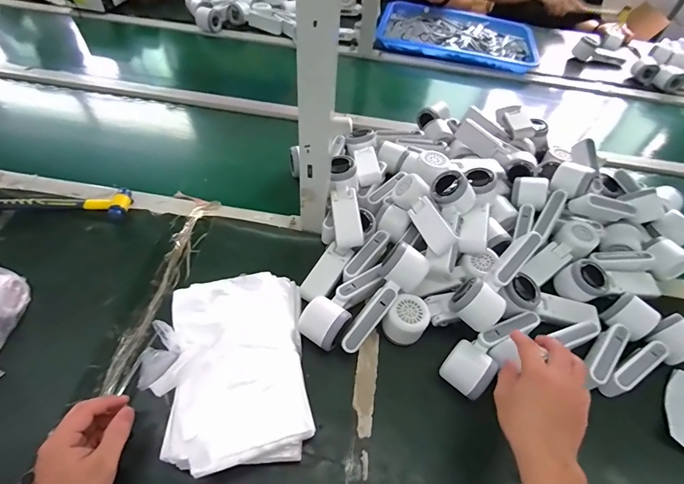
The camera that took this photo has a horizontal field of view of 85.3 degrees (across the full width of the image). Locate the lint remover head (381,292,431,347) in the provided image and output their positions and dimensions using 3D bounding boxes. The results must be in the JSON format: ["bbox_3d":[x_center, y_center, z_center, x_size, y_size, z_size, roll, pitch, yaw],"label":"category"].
[{"bbox_3d":[0.088,0.111,0.517,0.055,0.052,0.065,33,56,20],"label":"lint remover head"}]

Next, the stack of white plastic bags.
[{"bbox_3d":[-0.146,0.152,0.458,0.198,0.065,0.228,-6,53,-10],"label":"stack of white plastic bags"}]

